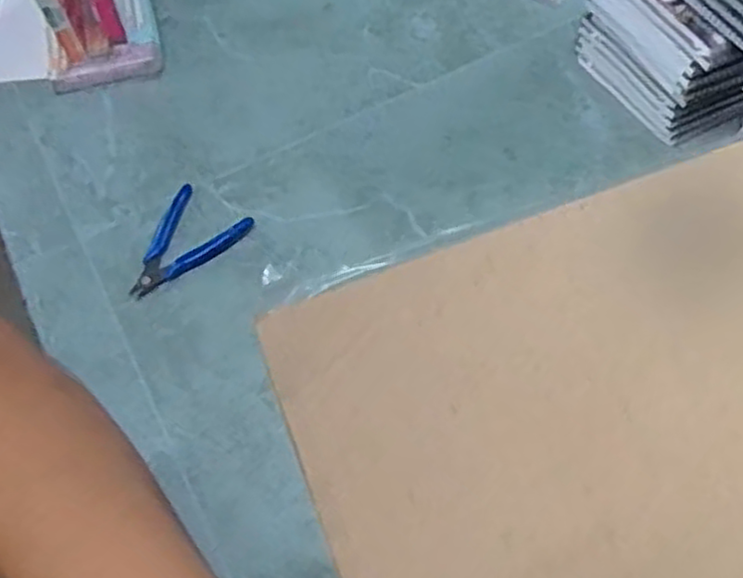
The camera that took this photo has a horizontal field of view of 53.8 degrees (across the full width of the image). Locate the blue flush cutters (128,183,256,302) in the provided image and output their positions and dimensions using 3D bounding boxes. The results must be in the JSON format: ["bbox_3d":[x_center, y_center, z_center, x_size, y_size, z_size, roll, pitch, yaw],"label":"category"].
[{"bbox_3d":[-0.177,-0.040,0.677,0.088,0.007,0.118,27,63,18],"label":"blue flush cutters"}]

